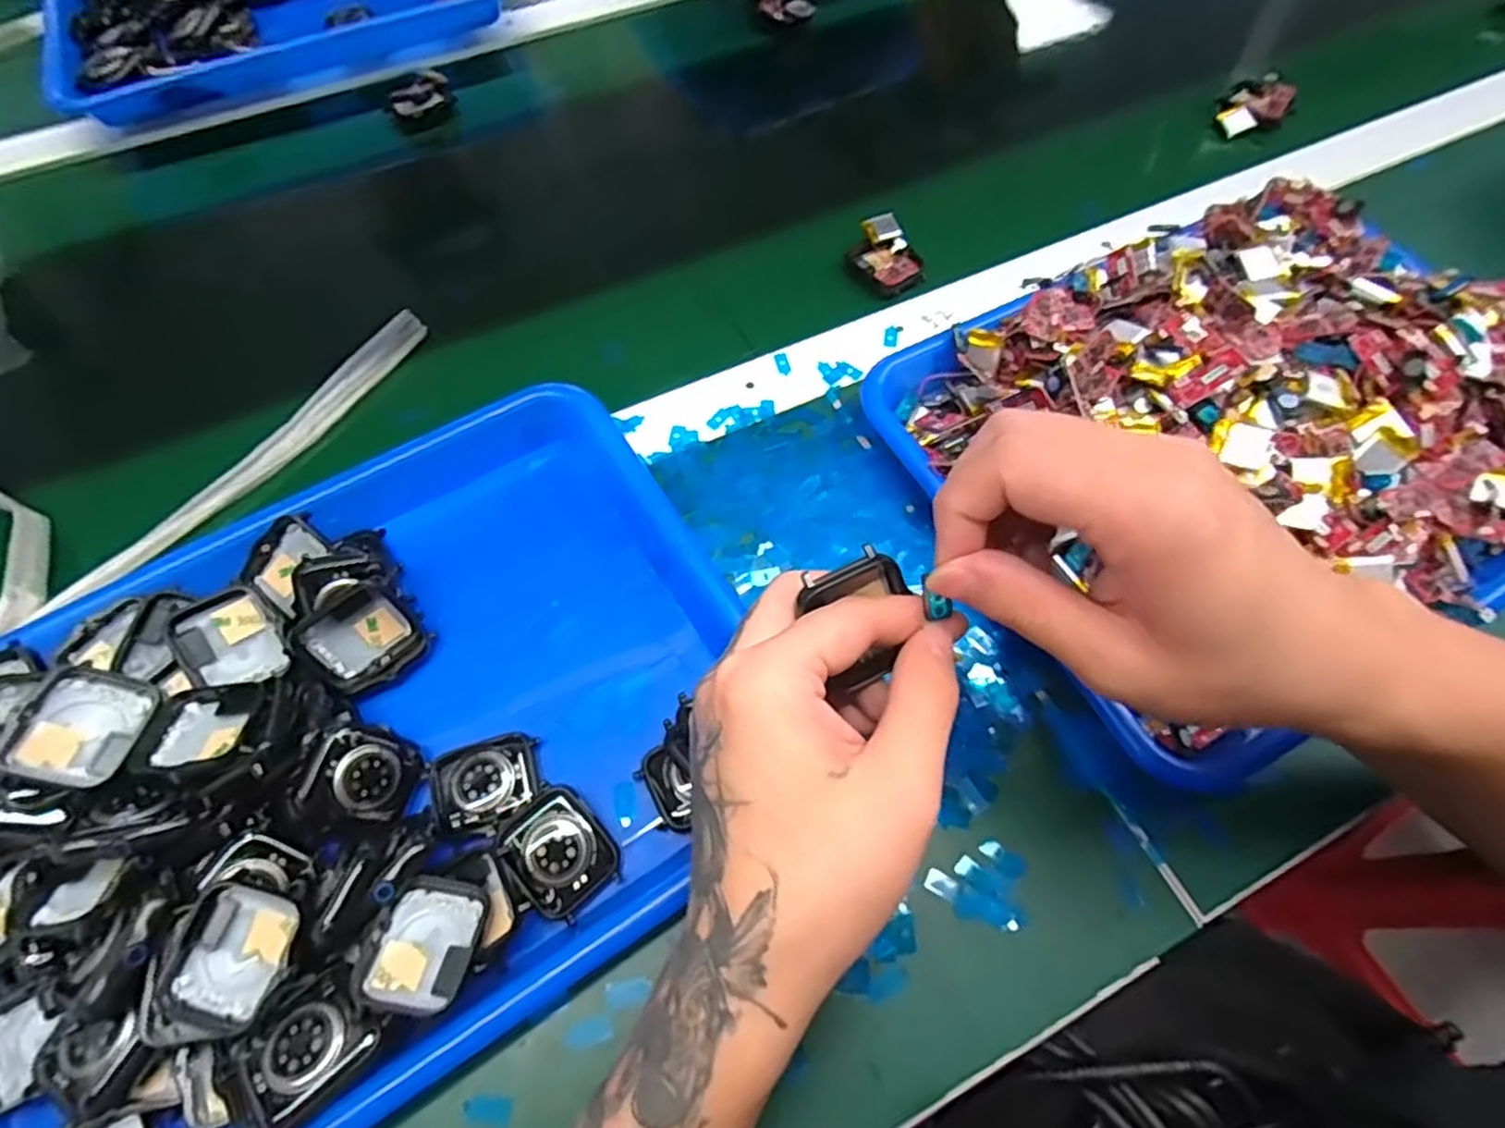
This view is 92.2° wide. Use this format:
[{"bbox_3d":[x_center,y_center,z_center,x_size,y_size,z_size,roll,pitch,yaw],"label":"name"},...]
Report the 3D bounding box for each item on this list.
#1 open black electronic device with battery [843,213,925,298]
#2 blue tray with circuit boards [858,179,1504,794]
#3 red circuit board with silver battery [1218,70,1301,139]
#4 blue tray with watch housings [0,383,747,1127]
[{"bbox_3d":[0.083,-0.192,0.454,0.041,0.016,0.053,-33,67,-15],"label":"open black electronic device with battery"},{"bbox_3d":[0.249,-0.073,0.358,0.323,0.074,0.260,-29,66,-13],"label":"blue tray with circuit boards"},{"bbox_3d":[0.370,-0.339,0.534,0.045,0.024,0.064,34,68,17],"label":"red circuit board with silver battery"},{"bbox_3d":[-0.163,0.072,0.296,0.324,0.052,0.255,-30,66,-14],"label":"blue tray with watch housings"}]

